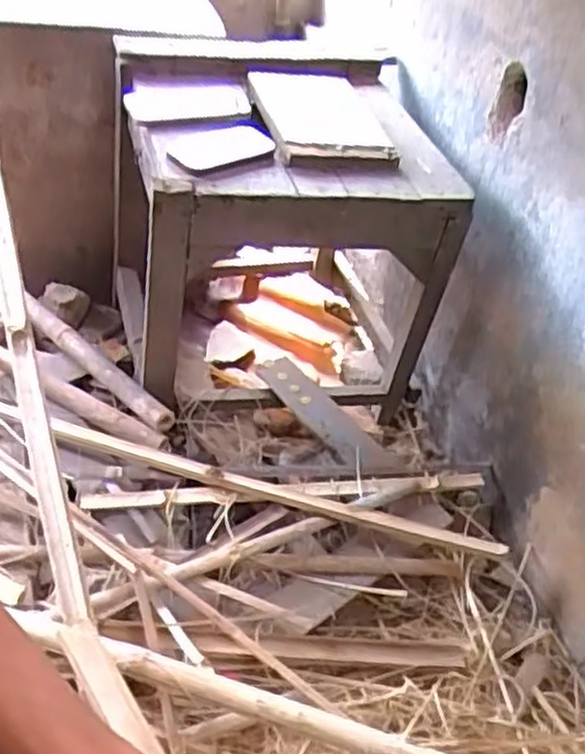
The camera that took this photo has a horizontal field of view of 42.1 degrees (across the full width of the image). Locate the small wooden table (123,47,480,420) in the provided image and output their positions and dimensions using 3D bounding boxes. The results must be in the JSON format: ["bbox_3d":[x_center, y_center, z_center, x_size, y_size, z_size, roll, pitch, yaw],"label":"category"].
[{"bbox_3d":[-0.034,-0.235,1.202,0.466,0.403,0.482,-2,41,-13],"label":"small wooden table"}]

